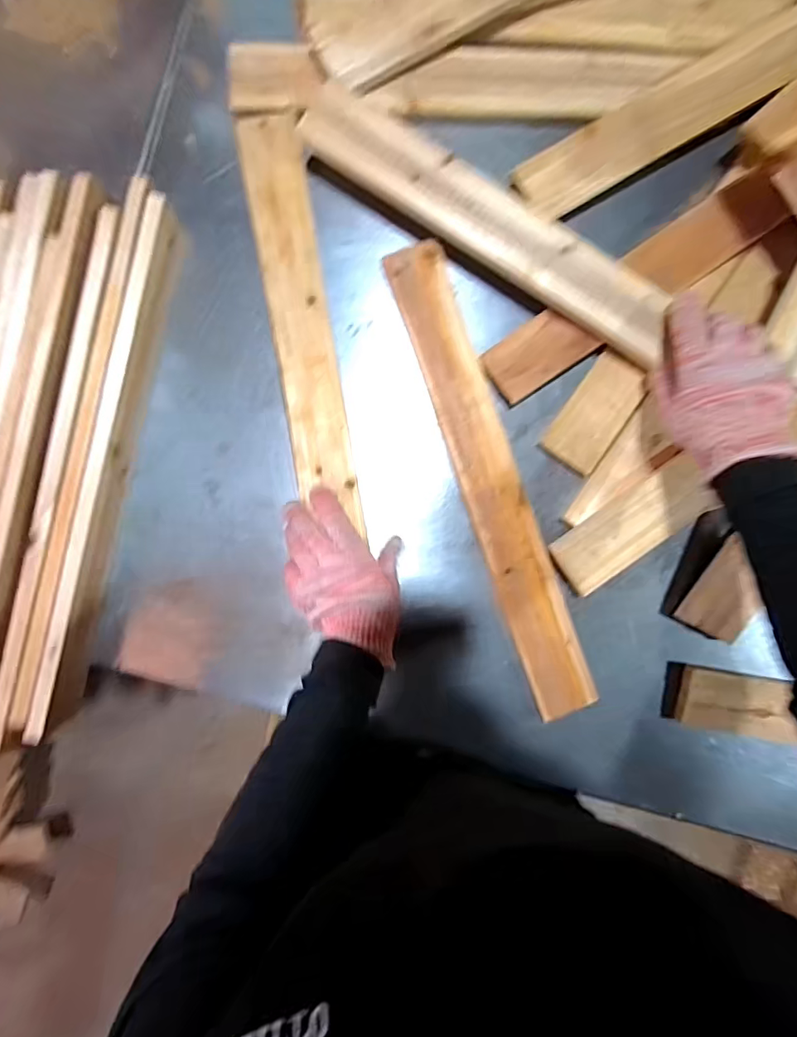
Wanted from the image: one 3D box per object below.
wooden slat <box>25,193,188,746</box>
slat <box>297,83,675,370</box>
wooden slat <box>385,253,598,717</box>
[{"bbox_3d":[-0.270,-0.049,0.461,0.017,0.060,0.488,13,91,0],"label":"wooden slat"},{"bbox_3d":[0.088,-0.275,0.453,0.381,0.021,0.061,33,90,-2],"label":"slat"},{"bbox_3d":[0.093,-0.036,0.480,0.057,0.018,0.478,-19,91,0],"label":"wooden slat"}]

